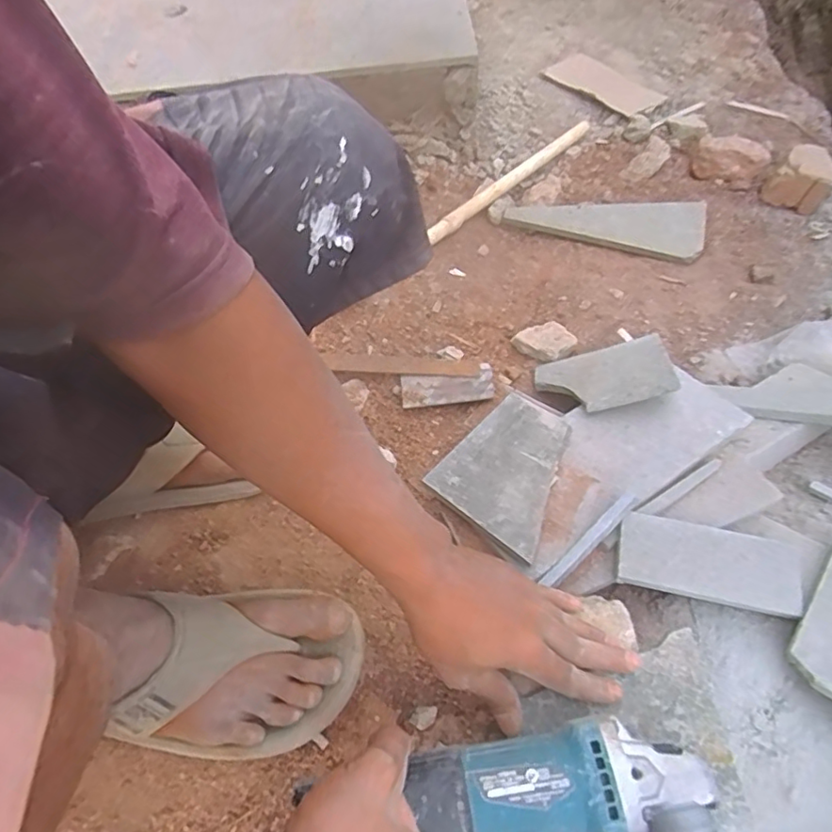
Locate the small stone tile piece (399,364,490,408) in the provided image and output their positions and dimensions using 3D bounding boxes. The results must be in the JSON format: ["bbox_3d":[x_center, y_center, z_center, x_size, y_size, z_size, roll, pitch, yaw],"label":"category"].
[{"bbox_3d":[0.036,-0.036,0.689,0.108,0.010,0.042,-8,80,3],"label":"small stone tile piece"}]

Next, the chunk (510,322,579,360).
[{"bbox_3d":[0.167,-0.098,0.748,0.059,0.021,0.060,40,63,22],"label":"chunk"}]

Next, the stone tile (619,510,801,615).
[{"bbox_3d":[0.260,0.131,0.512,0.153,0.009,0.066,11,61,7],"label":"stone tile"}]

